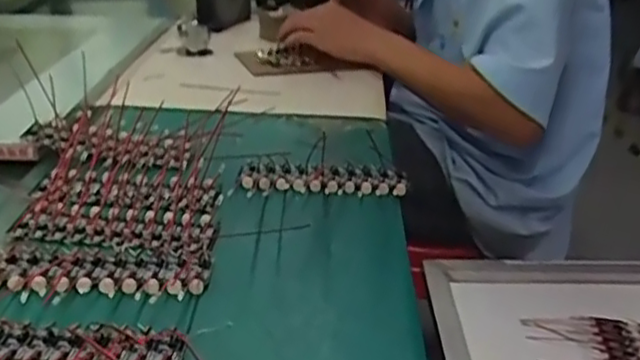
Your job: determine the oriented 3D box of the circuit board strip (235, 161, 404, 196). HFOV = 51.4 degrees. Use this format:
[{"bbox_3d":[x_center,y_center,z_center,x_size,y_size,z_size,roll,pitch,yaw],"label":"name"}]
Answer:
[{"bbox_3d":[0.004,-0.002,0.633,0.154,0.008,0.058,3,25,-3],"label":"circuit board strip"}]

